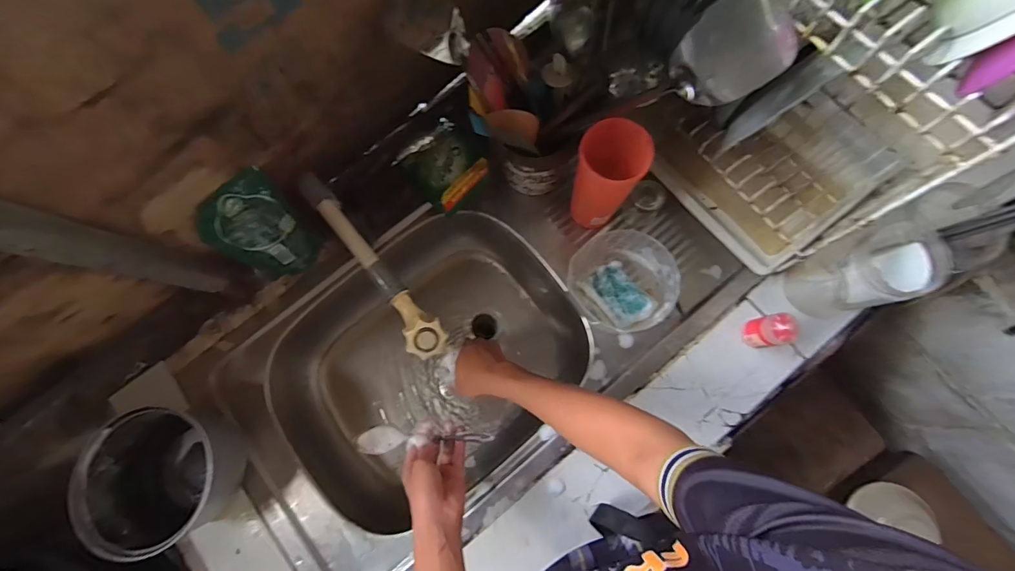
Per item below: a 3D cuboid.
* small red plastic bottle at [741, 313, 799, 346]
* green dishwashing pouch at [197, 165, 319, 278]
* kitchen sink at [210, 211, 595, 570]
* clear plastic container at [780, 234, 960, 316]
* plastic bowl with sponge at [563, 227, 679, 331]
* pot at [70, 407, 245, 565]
[{"bbox_3d":[0.357,0.063,0.597,0.031,0.088,0.040,-11,77,-1],"label":"small red plastic bottle"},{"bbox_3d":[-0.352,-0.077,0.620,0.108,0.186,0.032,-35,57,-10],"label":"green dishwashing pouch"},{"bbox_3d":[-0.142,0.155,0.717,0.533,0.137,0.425,-38,78,-7],"label":"kitchen sink"},{"bbox_3d":[0.457,-0.010,0.569,0.092,0.168,0.082,-15,77,-2],"label":"clear plastic container"},{"bbox_3d":[0.168,-0.011,0.634,0.142,0.060,0.153,-36,78,-6],"label":"plastic bowl with sponge"},{"bbox_3d":[-0.453,0.254,0.575,0.171,0.105,0.158,0,77,2],"label":"pot"}]

